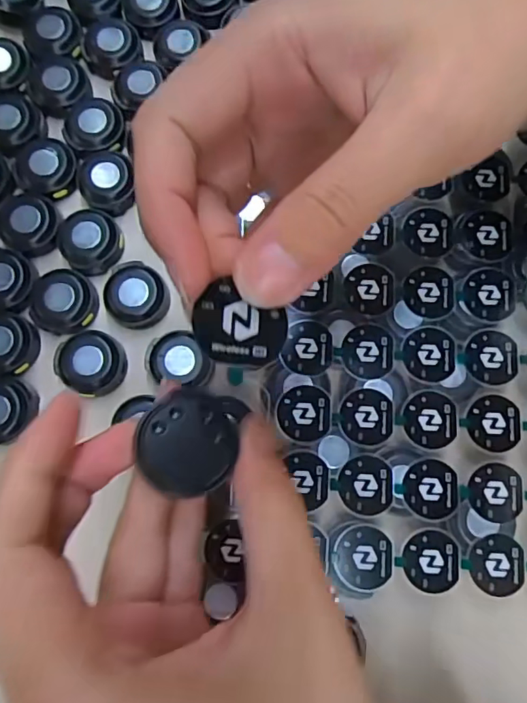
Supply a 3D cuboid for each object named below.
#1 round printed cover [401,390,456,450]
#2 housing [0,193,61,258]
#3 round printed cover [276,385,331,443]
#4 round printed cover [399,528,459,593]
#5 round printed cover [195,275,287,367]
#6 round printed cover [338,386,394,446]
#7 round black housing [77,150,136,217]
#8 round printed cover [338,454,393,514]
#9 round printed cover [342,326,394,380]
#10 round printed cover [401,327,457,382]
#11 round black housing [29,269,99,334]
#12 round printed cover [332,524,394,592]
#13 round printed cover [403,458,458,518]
[{"bbox_3d":[0.072,0.029,0.221,0.023,0.004,0.024,0,79,0],"label":"round printed cover"},{"bbox_3d":[-0.115,-0.061,0.248,0.028,0.011,0.029,0,79,0],"label":"housing"},{"bbox_3d":[0.018,0.027,0.222,0.023,0.004,0.024,0,79,0],"label":"round printed cover"},{"bbox_3d":[0.069,0.086,0.210,0.023,0.004,0.024,0,79,0],"label":"round printed cover"},{"bbox_3d":[-0.006,-0.006,0.127,0.023,0.004,0.019,30,73,-11],"label":"round printed cover"},{"bbox_3d":[0.045,0.028,0.222,0.023,0.004,0.024,0,79,0],"label":"round printed cover"},{"bbox_3d":[-0.077,-0.084,0.252,0.026,0.010,0.031,-14,79,-3],"label":"round black housing"},{"bbox_3d":[0.044,0.056,0.216,0.023,0.004,0.024,0,79,0],"label":"round printed cover"},{"bbox_3d":[0.047,0.000,0.227,0.023,0.004,0.024,0,79,0],"label":"round printed cover"},{"bbox_3d":[0.074,0.001,0.226,0.024,0.004,0.024,0,79,0],"label":"round printed cover"},{"bbox_3d":[-0.096,-0.023,0.240,0.031,0.011,0.030,0,79,0],"label":"round black housing"},{"bbox_3d":[0.041,0.085,0.211,0.024,0.004,0.024,0,79,0],"label":"round printed cover"},{"bbox_3d":[0.071,0.058,0.215,0.022,0.004,0.023,0,79,0],"label":"round printed cover"}]

